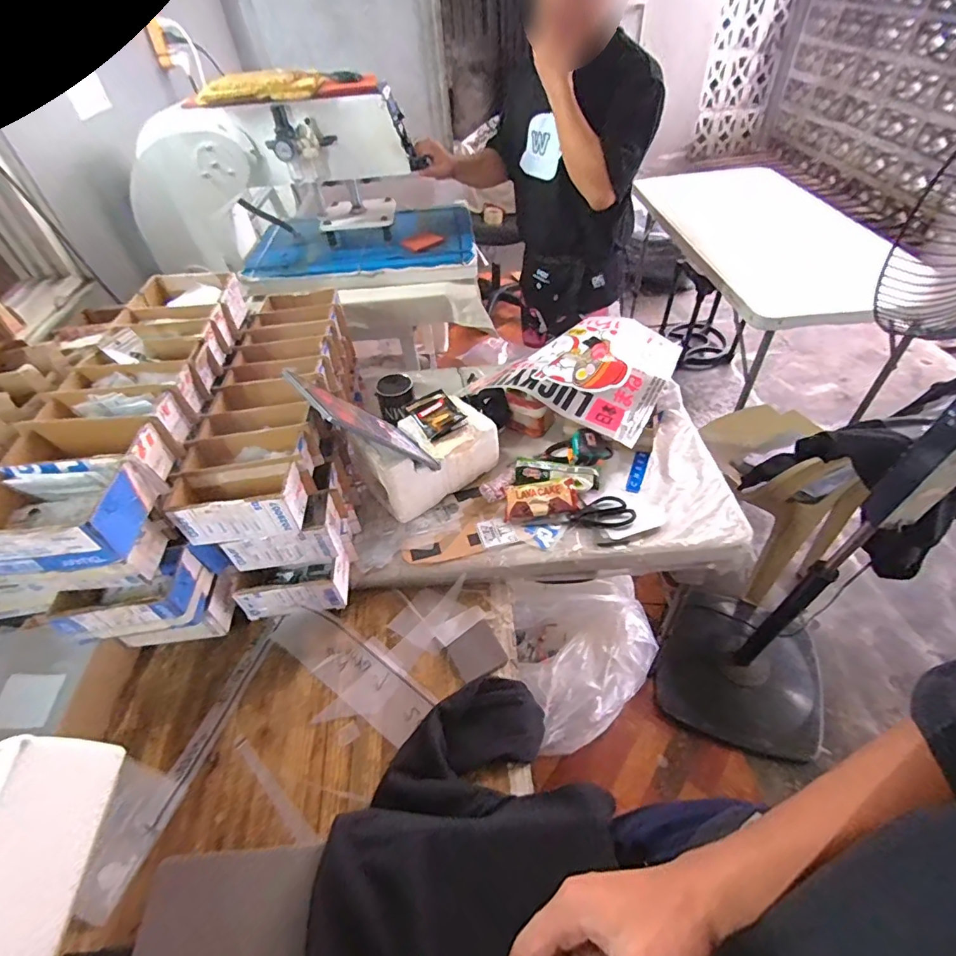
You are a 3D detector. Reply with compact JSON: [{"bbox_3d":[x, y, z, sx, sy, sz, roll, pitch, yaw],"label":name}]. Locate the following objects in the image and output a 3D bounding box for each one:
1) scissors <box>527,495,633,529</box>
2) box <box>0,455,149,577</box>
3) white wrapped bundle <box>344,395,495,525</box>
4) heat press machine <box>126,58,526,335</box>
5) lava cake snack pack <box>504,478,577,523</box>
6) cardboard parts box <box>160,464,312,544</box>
[{"bbox_3d":[0.186,0.074,0.858,0.179,0.012,0.071,-16,48,-9],"label":"scissors"},{"bbox_3d":[-0.492,0.043,0.573,0.162,0.070,0.115,-8,47,-3],"label":"box"},{"bbox_3d":[-0.093,-0.051,0.908,0.233,0.145,0.150,-32,52,-23],"label":"white wrapped bundle"},{"bbox_3d":[-0.357,-0.717,1.249,0.789,0.464,0.494,7,48,11],"label":"heat press machine"},{"bbox_3d":[0.115,0.040,0.882,0.131,0.035,0.062,-7,47,-1],"label":"lava cake snack pack"},{"bbox_3d":[-0.326,0.034,0.669,0.159,0.072,0.079,-6,47,0],"label":"cardboard parts box"}]

